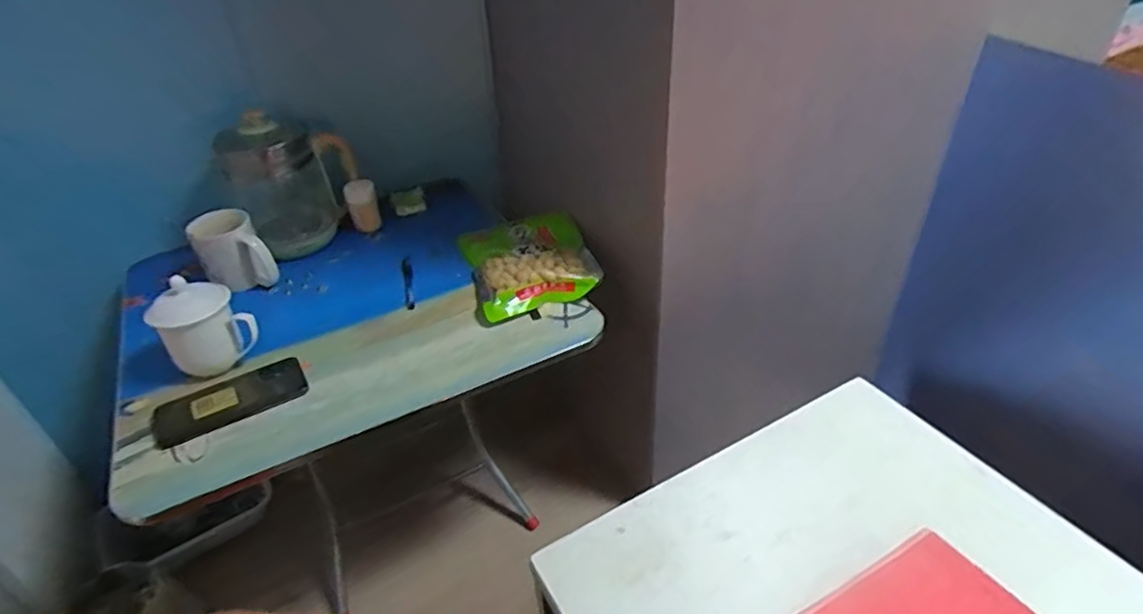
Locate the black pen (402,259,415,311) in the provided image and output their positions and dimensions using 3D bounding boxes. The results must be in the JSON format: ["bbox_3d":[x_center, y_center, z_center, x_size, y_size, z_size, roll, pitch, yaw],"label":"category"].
[{"bbox_3d":[-0.239,-0.035,0.904,0.014,0.013,0.116,-12,38,-11],"label":"black pen"}]

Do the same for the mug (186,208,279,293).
[{"bbox_3d":[-0.482,-0.074,0.885,0.084,0.104,0.081,-26,42,-27],"label":"mug"}]

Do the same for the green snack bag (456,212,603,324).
[{"bbox_3d":[-0.064,-0.074,0.930,0.177,0.041,0.224,-15,38,-14],"label":"green snack bag"}]

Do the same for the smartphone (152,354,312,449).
[{"bbox_3d":[-0.398,0.107,0.726,0.160,0.016,0.080,-24,41,-24],"label":"smartphone"}]

